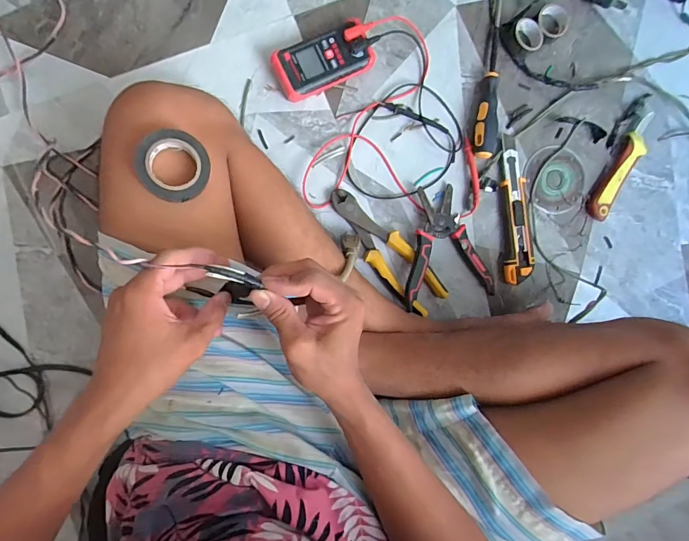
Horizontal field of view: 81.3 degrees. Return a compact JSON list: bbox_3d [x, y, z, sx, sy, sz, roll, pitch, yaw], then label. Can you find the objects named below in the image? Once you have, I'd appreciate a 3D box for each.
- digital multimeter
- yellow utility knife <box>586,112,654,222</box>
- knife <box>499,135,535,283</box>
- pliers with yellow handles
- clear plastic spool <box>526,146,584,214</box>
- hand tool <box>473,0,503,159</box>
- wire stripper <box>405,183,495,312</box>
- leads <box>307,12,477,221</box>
[{"bbox_3d":[-0.026,-0.257,0.497,0.119,0.035,0.058,-25,95,-6],"label":"digital multimeter"},{"bbox_3d":[0.387,-0.144,0.559,0.033,0.022,0.156,30,88,-7],"label":"yellow utility knife"},{"bbox_3d":[0.234,-0.082,0.541,0.043,0.017,0.193,-4,92,-7],"label":"knife"},{"bbox_3d":[0.053,-0.026,0.519,0.054,0.022,0.193,-42,96,-4],"label":"pliers with yellow handles"},{"bbox_3d":[0.296,-0.127,0.559,0.086,0.009,0.090,0,92,-7],"label":"clear plastic spool"},{"bbox_3d":[0.192,-0.290,0.527,0.035,0.026,0.280,3,92,-7],"label":"hand tool"},{"bbox_3d":[0.127,-0.032,0.524,0.127,0.033,0.151,-13,93,-6],"label":"wire stripper"},{"bbox_3d":[0.068,-0.199,0.510,0.225,0.033,0.241,3,92,-7],"label":"leads"}]

